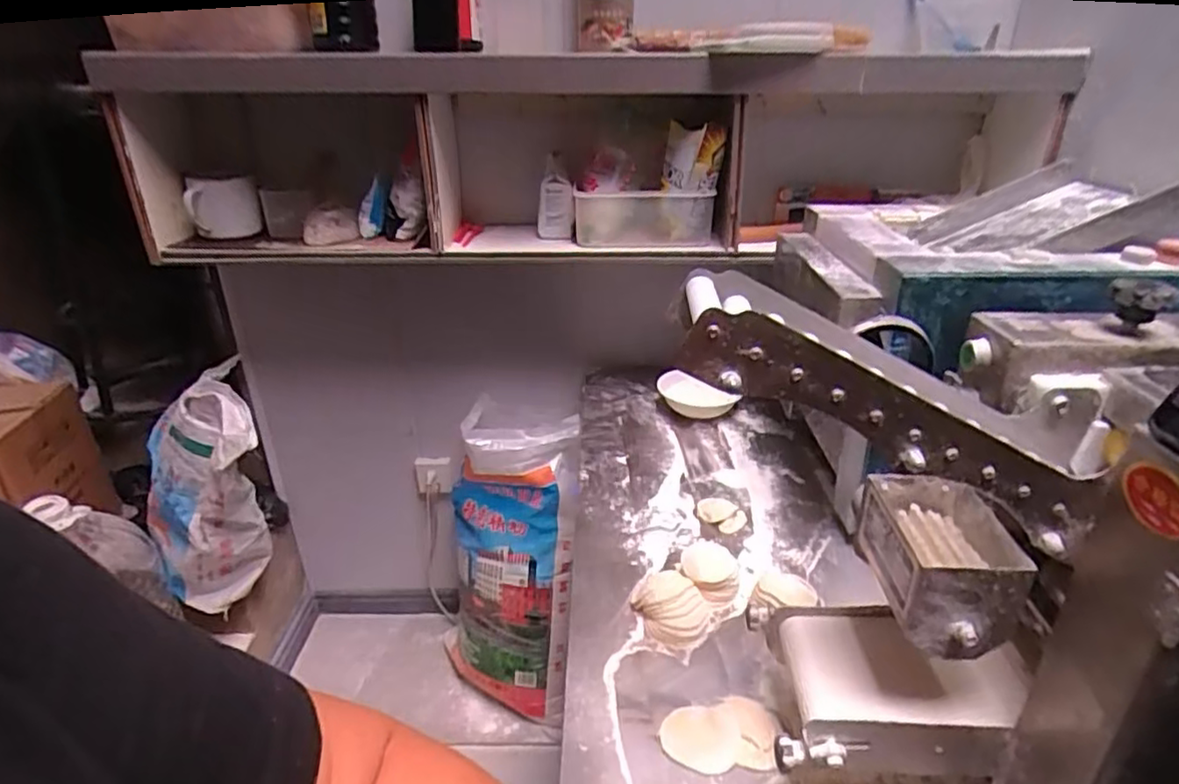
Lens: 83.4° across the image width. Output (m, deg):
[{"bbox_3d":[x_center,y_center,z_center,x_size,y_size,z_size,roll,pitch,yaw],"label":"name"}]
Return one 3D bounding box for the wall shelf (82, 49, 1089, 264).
[{"bbox_3d":[-0.017,-0.445,1.242,1.577,0.330,0.421,3,27,8],"label":"wall shelf"}]

